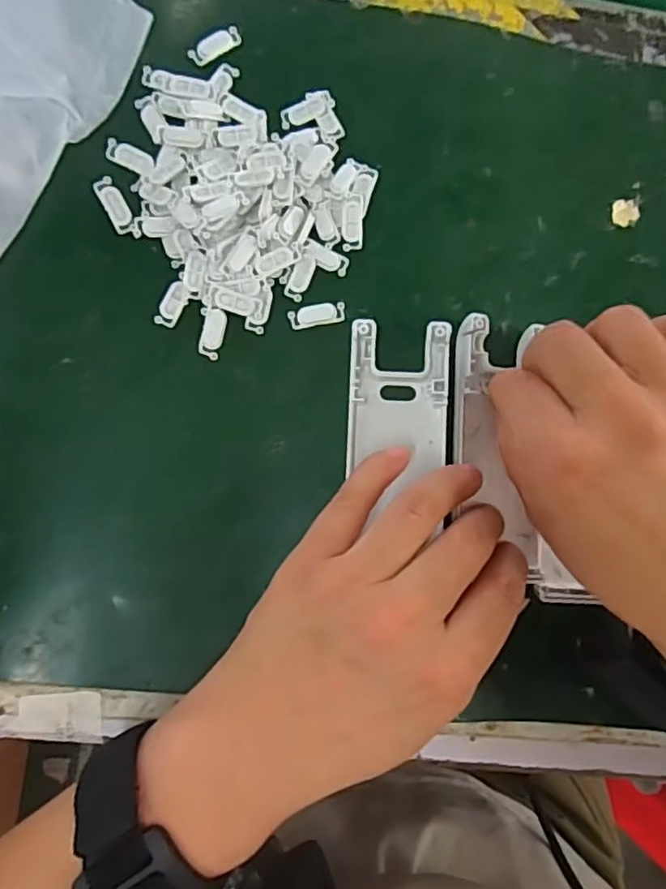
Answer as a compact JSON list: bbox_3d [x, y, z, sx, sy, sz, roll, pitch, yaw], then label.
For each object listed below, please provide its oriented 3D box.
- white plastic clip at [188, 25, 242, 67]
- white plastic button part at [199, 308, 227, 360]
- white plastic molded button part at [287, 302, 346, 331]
[{"bbox_3d":[-0.050,-0.169,0.265,0.023,0.004,0.009,-32,91,-8],"label":"white plastic clip"},{"bbox_3d":[-0.049,-0.045,0.256,0.010,0.004,0.020,2,86,-7],"label":"white plastic button part"},{"bbox_3d":[-0.006,-0.054,0.261,0.023,0.004,0.009,-9,87,-7],"label":"white plastic molded button part"}]

